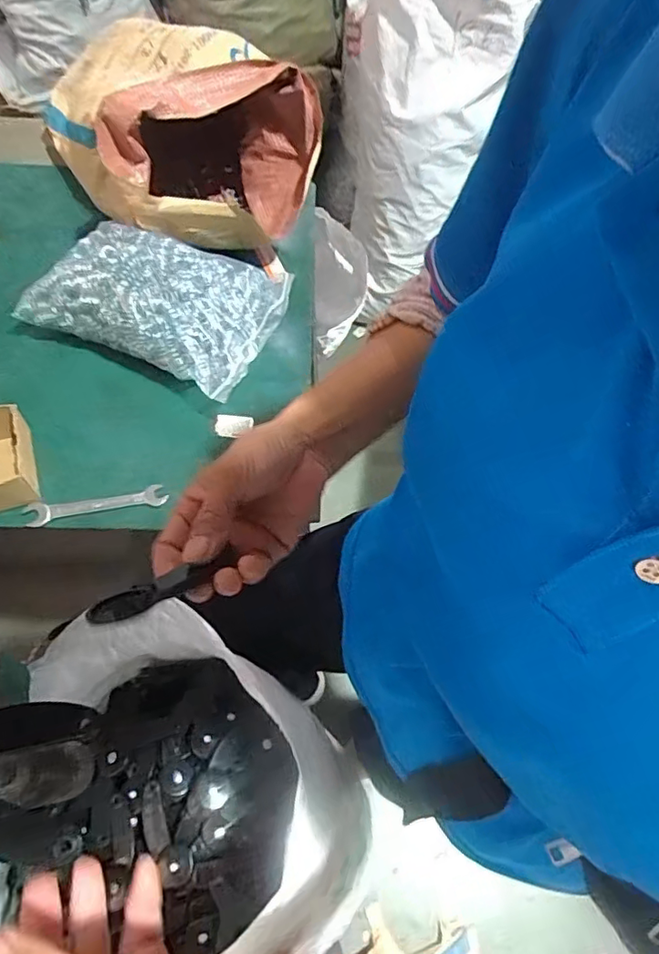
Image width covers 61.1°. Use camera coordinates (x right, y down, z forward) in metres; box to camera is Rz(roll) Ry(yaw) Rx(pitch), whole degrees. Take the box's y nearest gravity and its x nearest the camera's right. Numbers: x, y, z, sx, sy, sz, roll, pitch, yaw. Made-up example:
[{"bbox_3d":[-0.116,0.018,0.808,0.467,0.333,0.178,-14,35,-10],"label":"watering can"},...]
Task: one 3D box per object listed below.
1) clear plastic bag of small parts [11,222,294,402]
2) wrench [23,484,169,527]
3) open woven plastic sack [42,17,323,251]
[{"bbox_3d":[-0.191,-0.212,0.646,0.243,0.086,0.183,21,63,8],"label":"clear plastic bag of small parts"},{"bbox_3d":[-0.235,0.026,0.564,0.130,0.012,0.023,-13,63,-10],"label":"wrench"},{"bbox_3d":[-0.198,-0.459,0.744,0.278,0.233,0.333,-31,68,-18],"label":"open woven plastic sack"}]

